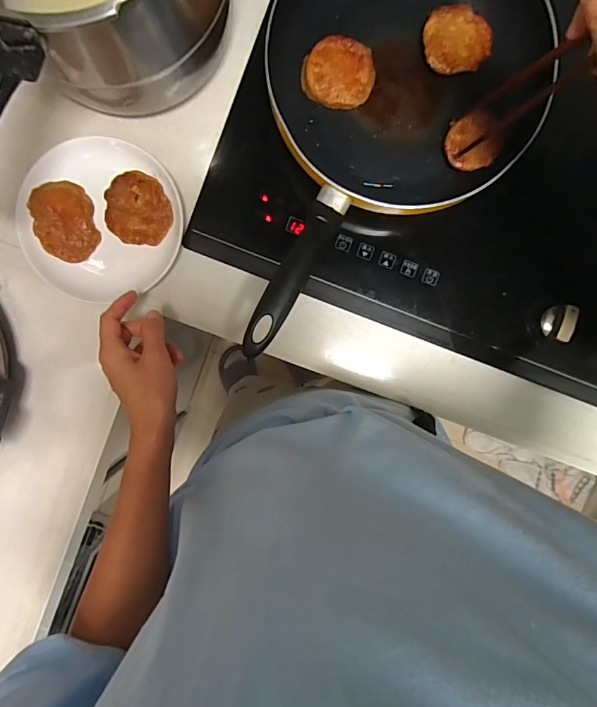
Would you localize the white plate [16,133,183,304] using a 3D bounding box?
[{"bbox_3d":[-0.213,-0.145,0.466,0.163,0.031,0.162,0,93,-1],"label":"white plate"}]

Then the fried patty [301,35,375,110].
[{"bbox_3d":[0.043,-0.298,0.454,0.075,0.017,0.066,22,92,-2],"label":"fried patty"}]

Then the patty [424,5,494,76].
[{"bbox_3d":[0.168,-0.332,0.450,0.070,0.010,0.063,-6,93,-1],"label":"patty"}]

